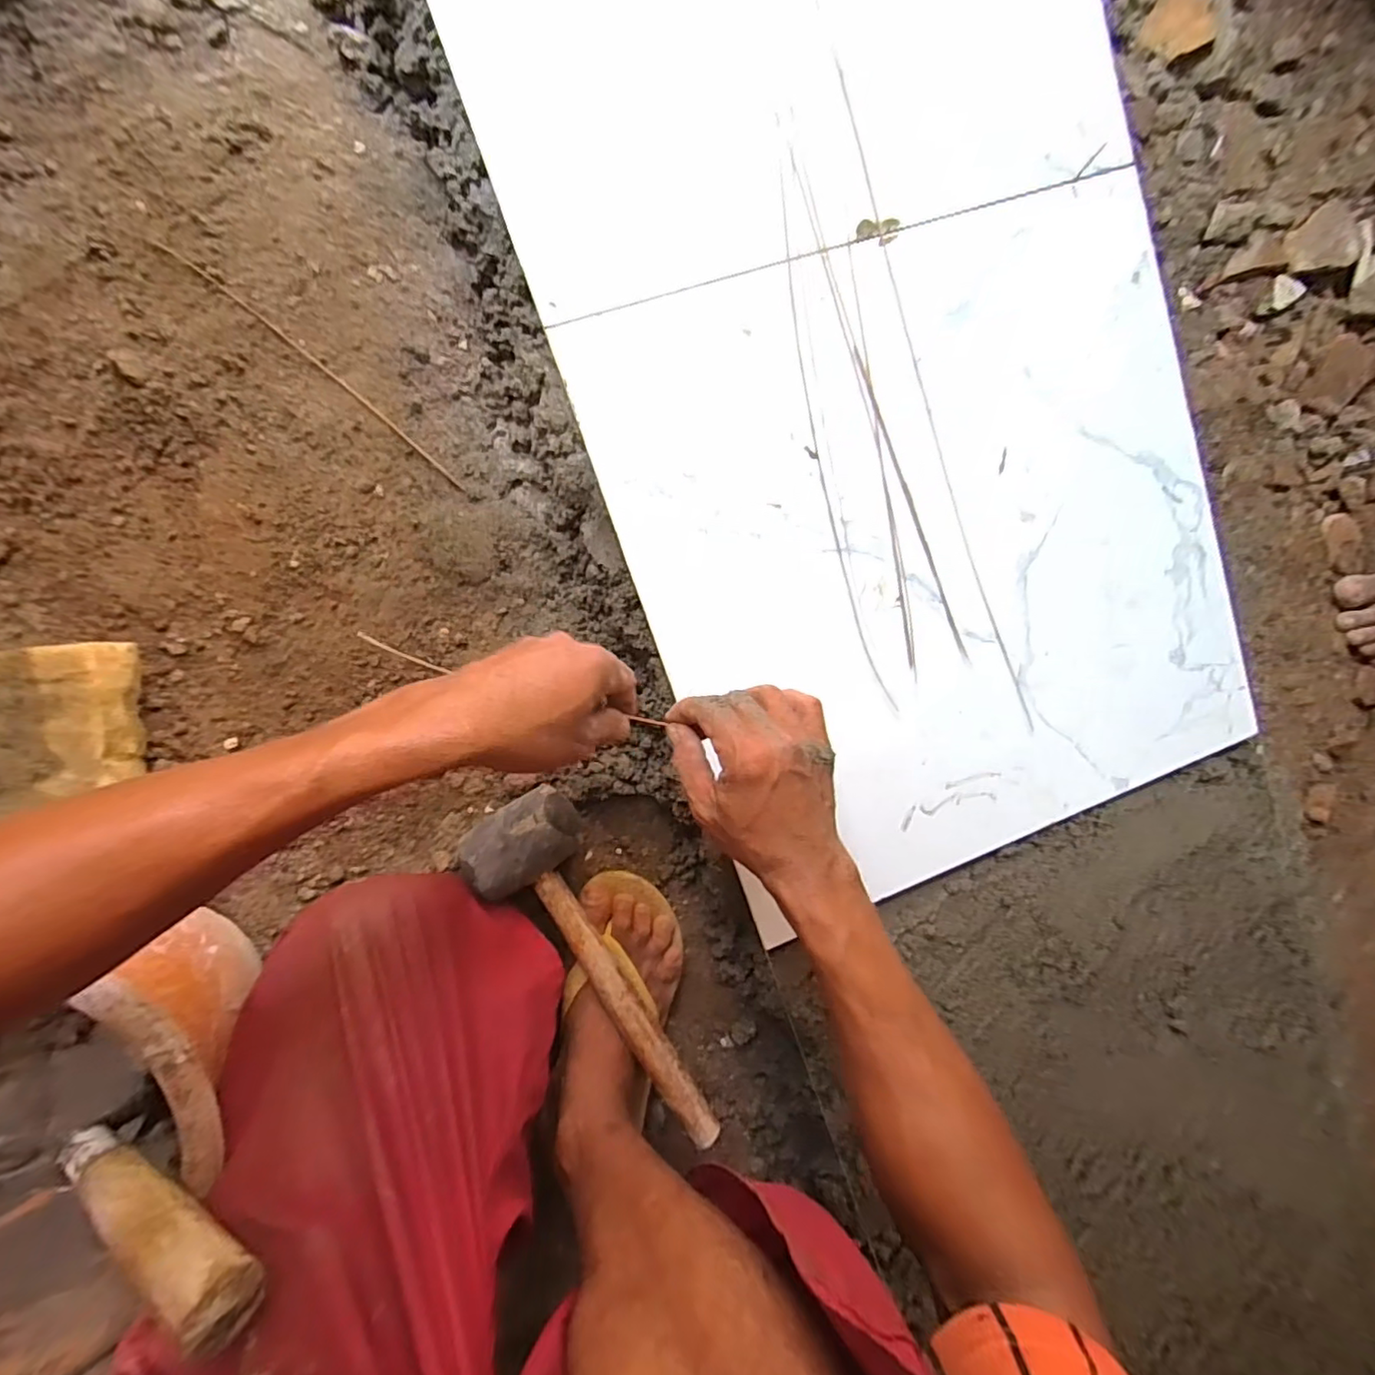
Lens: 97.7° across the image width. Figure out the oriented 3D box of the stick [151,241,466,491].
[{"bbox_3d":[-0.276,-0.239,0.450,0.256,0.009,0.008,39,89,-9],"label":"stick"}]

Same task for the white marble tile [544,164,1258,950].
[{"bbox_3d":[0.210,-0.106,0.488,0.484,0.010,0.492,-20,97,-6],"label":"white marble tile"}]

